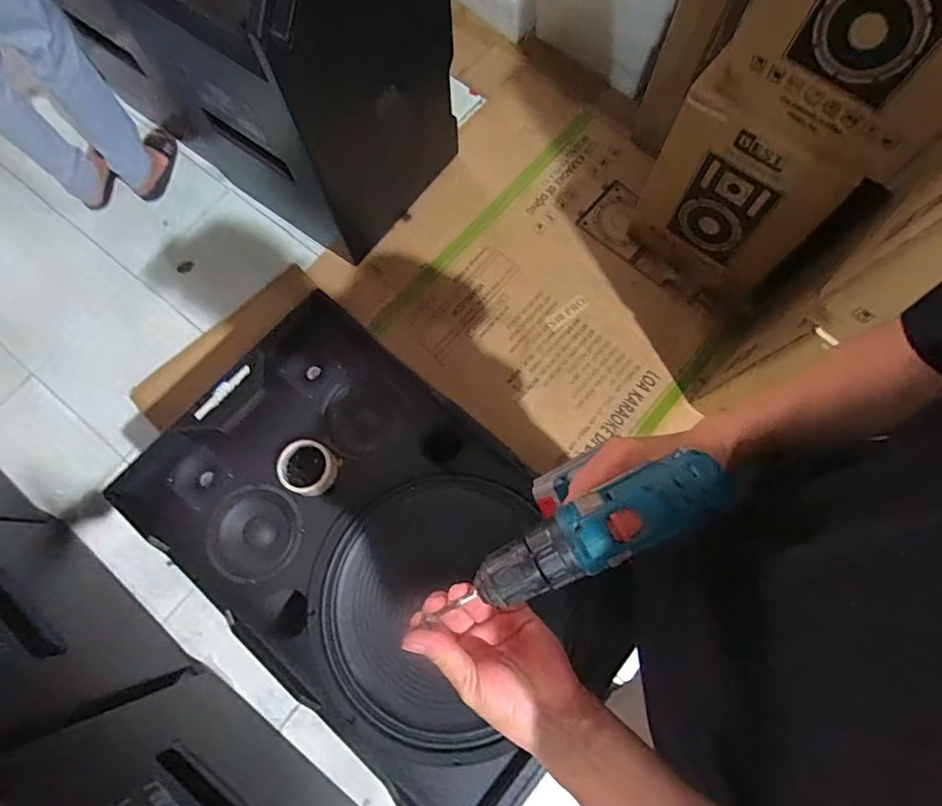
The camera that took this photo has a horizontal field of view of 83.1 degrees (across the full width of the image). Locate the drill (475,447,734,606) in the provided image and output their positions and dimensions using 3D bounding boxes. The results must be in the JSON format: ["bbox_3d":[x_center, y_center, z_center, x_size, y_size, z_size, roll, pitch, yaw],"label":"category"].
[{"bbox_3d":[0.079,0.093,0.443,0.171,0.198,0.085,-26,76,-8],"label":"drill"}]

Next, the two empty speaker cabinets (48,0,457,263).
[{"bbox_3d":[-0.557,-0.967,1.296,0.917,0.837,0.514,39,77,10],"label":"two empty speaker cabinets"}]

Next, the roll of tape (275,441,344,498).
[{"bbox_3d":[-0.276,0.112,0.909,0.094,0.040,0.089,0,74,0],"label":"roll of tape"}]

